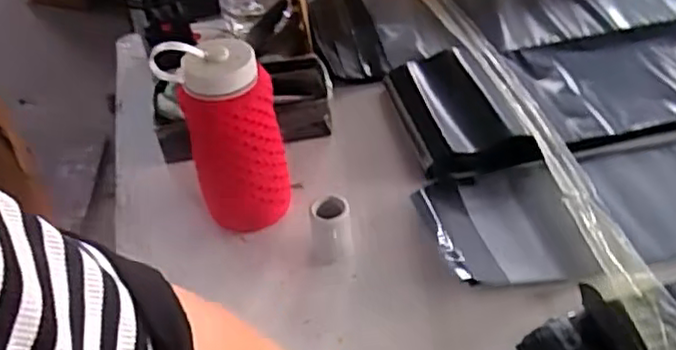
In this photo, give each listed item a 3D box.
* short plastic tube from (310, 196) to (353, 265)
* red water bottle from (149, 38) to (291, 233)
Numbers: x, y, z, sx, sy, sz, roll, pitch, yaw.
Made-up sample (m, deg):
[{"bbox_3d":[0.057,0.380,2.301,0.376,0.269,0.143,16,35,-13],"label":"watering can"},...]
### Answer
[{"bbox_3d":[-0.007,0.059,0.703,0.042,0.062,0.039,-7,41,-2],"label":"short plastic tube"},{"bbox_3d":[-0.112,-0.034,0.707,0.101,0.209,0.072,-16,42,-12],"label":"red water bottle"}]

